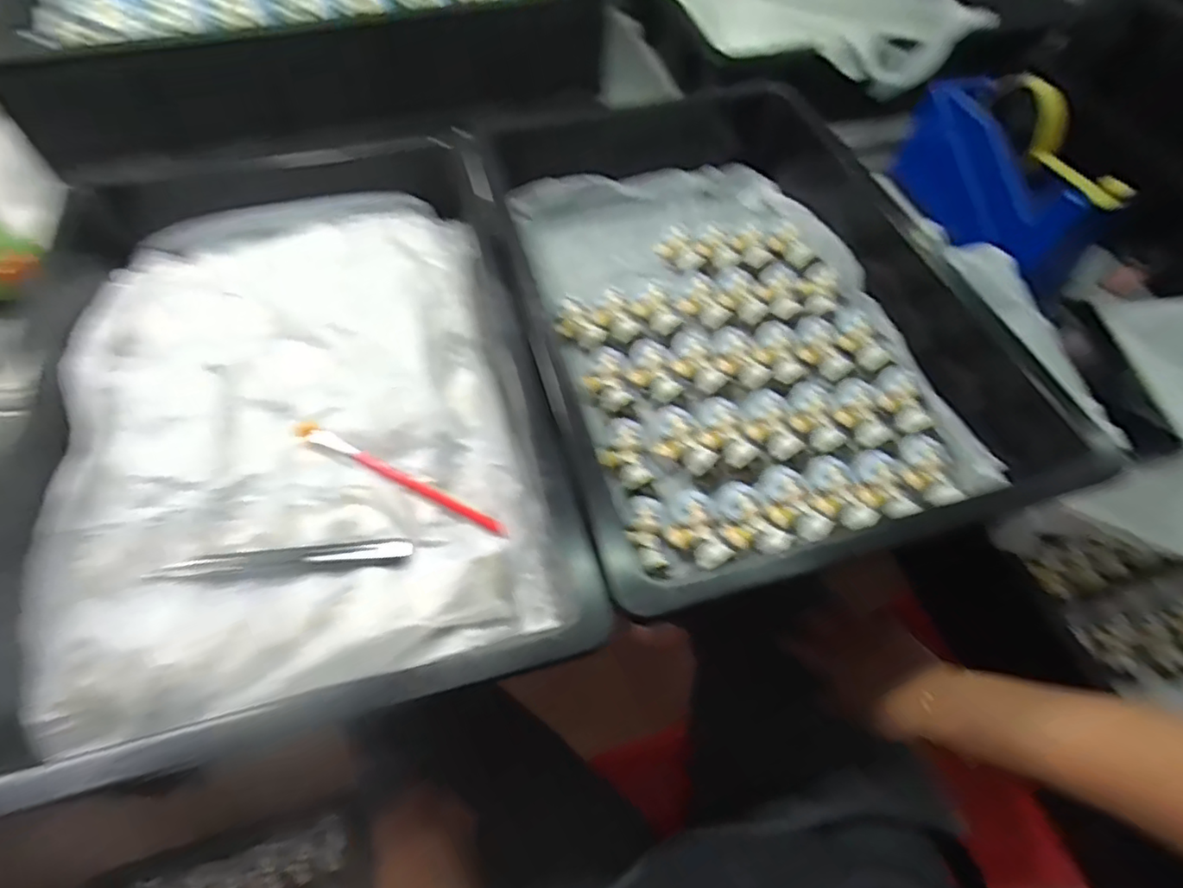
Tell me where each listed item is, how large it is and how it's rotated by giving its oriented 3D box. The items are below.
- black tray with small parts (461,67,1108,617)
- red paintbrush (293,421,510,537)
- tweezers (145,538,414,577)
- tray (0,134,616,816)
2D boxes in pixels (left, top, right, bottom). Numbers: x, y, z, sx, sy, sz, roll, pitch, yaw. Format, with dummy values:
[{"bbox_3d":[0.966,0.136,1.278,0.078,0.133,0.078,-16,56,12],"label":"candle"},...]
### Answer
[{"bbox_3d":[0.101,-0.118,0.484,0.345,0.087,0.482,-13,59,-11],"label":"black tray with small parts"},{"bbox_3d":[-0.125,0.023,0.397,0.159,0.013,0.013,24,59,12],"label":"red paintbrush"},{"bbox_3d":[-0.184,0.069,0.371,0.145,0.009,0.014,-4,58,-6],"label":"tweezers"},{"bbox_3d":[-0.219,-0.052,0.416,0.323,0.077,0.486,-15,60,-12],"label":"tray"}]

